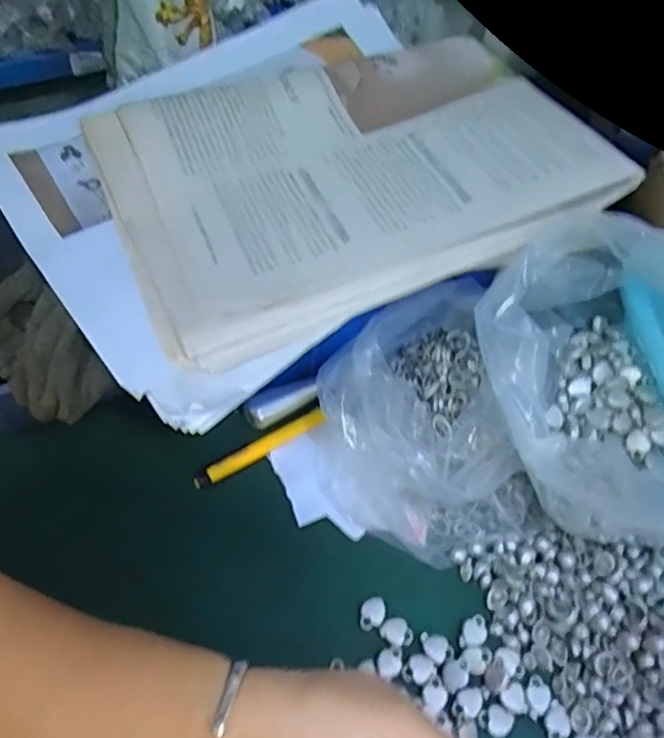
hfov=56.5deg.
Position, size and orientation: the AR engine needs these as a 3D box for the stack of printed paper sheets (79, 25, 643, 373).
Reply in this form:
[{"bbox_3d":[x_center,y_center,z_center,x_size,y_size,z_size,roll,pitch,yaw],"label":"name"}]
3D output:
[{"bbox_3d":[0.011,-0.122,0.367,0.272,0.034,0.196,-20,61,-17],"label":"stack of printed paper sheets"}]

